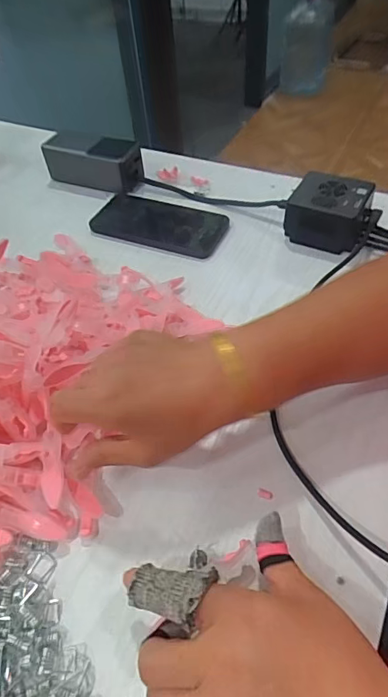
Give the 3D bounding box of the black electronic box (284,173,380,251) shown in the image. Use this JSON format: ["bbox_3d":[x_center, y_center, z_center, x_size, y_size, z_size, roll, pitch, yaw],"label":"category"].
[{"bbox_3d":[0.151,-0.148,0.495,0.092,0.053,0.078,12,51,14],"label":"black electronic box"}]

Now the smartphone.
[{"bbox_3d":[-0.044,-0.149,0.535,0.162,0.013,0.078,17,53,18],"label":"smartphone"}]

